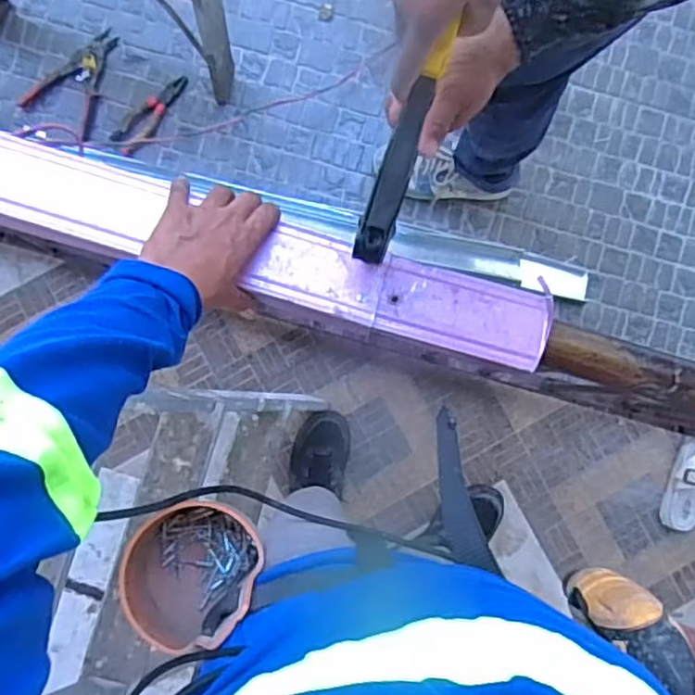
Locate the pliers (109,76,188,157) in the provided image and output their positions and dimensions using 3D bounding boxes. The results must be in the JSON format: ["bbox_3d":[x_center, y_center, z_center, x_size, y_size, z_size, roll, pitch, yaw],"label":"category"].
[{"bbox_3d":[-0.402,-0.480,1.397,0.061,0.012,0.197,38,88,0],"label":"pliers"}]

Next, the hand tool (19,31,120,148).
[{"bbox_3d":[-0.539,-0.547,1.391,0.152,0.023,0.220,33,88,0],"label":"hand tool"}]

